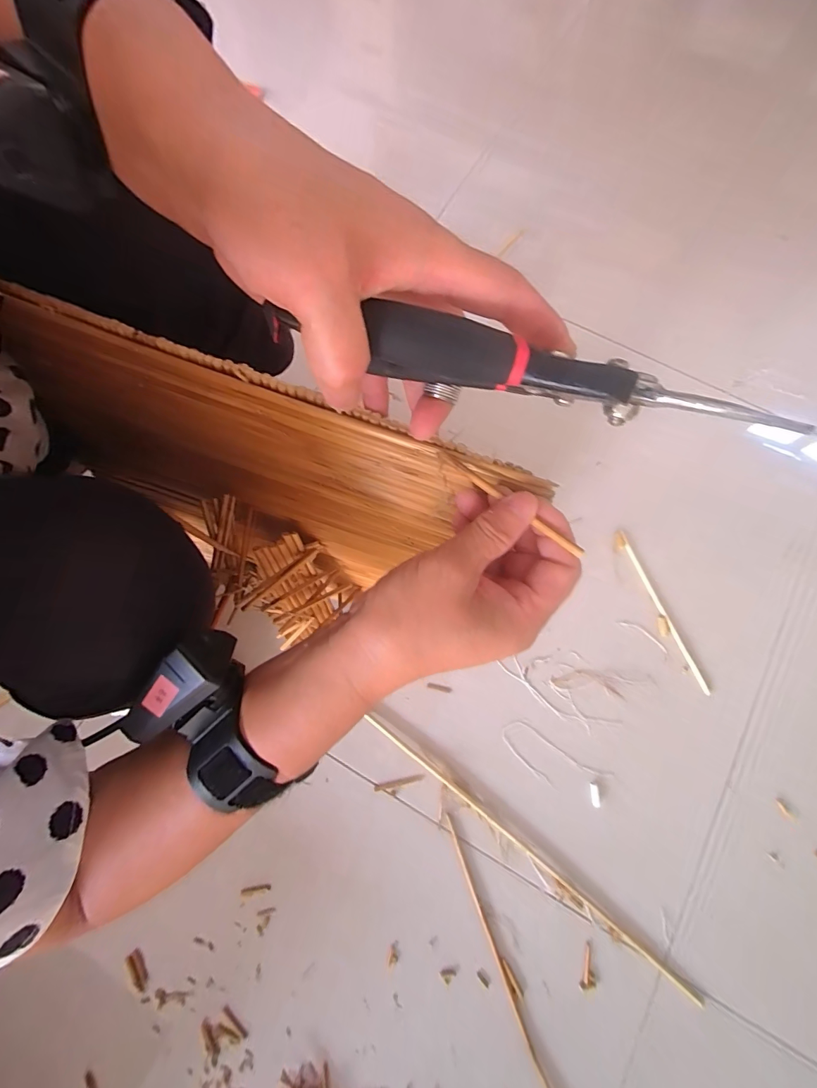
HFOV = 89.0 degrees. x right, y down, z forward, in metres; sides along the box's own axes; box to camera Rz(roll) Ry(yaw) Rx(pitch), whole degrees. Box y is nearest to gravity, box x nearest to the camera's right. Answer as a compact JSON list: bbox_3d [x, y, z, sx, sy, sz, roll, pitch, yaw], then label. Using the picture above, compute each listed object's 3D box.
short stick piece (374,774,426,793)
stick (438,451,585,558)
[{"bbox_3d":[-0.012,0.330,0.573,0.070,0.007,0.009,-11,77,-1],"label":"short stick piece"},{"bbox_3d":[0.049,-0.021,0.208,0.087,0.005,0.004,39,80,13],"label":"stick"}]

